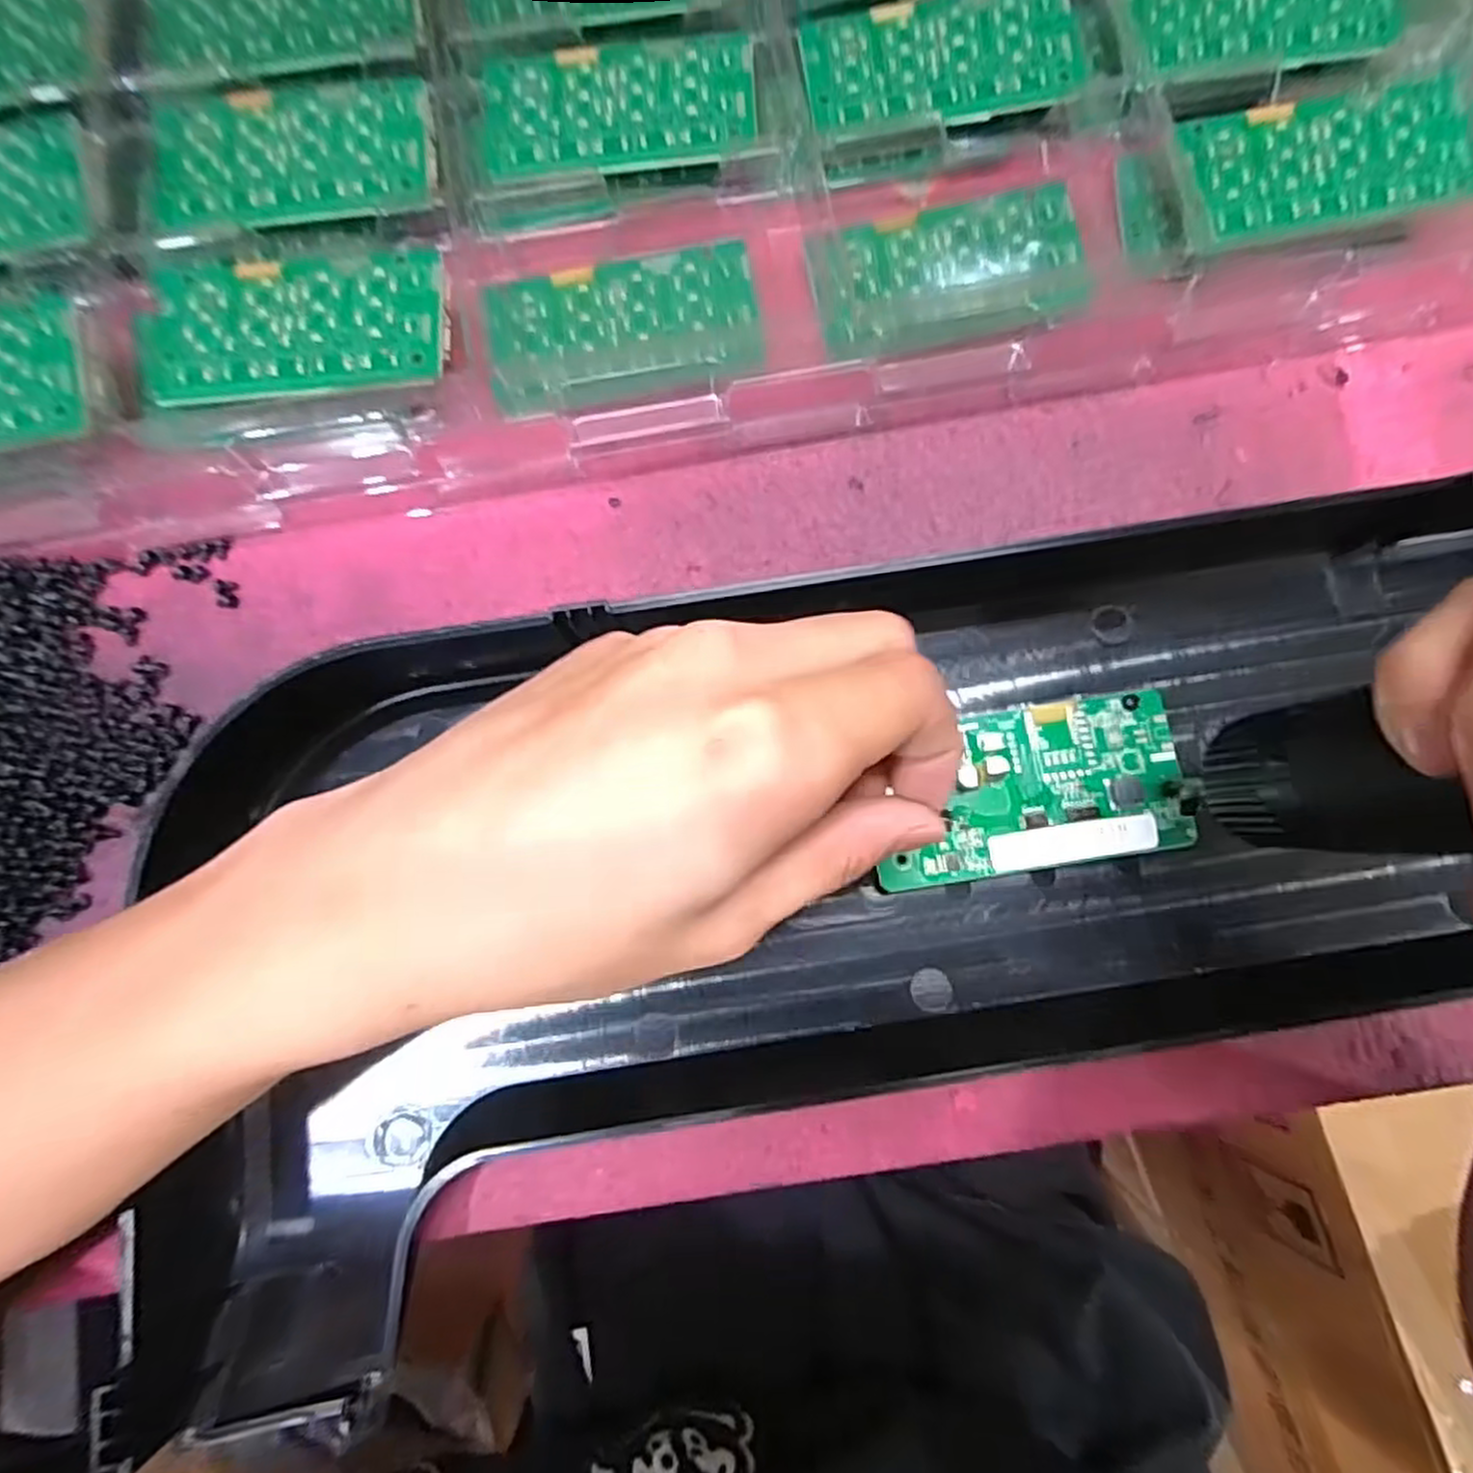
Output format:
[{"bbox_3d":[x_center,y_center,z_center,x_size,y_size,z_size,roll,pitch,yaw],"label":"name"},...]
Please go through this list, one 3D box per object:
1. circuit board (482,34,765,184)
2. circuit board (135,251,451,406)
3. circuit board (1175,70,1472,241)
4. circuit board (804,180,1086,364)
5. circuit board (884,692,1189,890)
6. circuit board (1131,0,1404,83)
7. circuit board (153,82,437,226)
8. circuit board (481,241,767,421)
[{"bbox_3d":[-0.041,-0.222,0.265,0.094,0.004,0.048,-4,84,2],"label":"circuit board"},{"bbox_3d":[-0.144,-0.132,0.246,0.098,0.007,0.048,-3,79,0],"label":"circuit board"},{"bbox_3d":[0.198,-0.196,0.253,0.090,0.008,0.049,-9,79,-1],"label":"circuit board"},{"bbox_3d":[0.074,-0.162,0.265,0.092,0.008,0.047,-11,80,-2],"label":"circuit board"},{"bbox_3d":[0.088,0.016,0.228,0.089,0.004,0.048,-8,82,-2],"label":"circuit board"},{"bbox_3d":[0.191,-0.263,0.271,0.093,0.006,0.053,-11,87,3],"label":"circuit board"},{"bbox_3d":[-0.152,-0.199,0.258,0.096,0.005,0.048,-3,79,0],"label":"circuit board"},{"bbox_3d":[-0.038,-0.138,0.260,0.091,0.004,0.053,-8,79,-1],"label":"circuit board"}]

